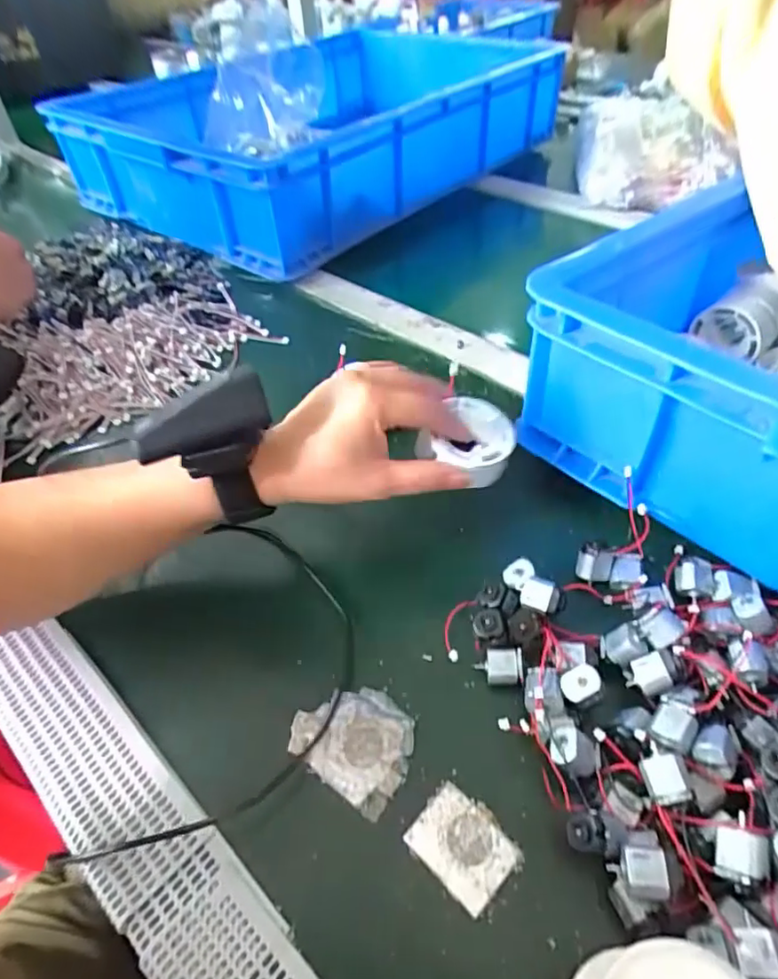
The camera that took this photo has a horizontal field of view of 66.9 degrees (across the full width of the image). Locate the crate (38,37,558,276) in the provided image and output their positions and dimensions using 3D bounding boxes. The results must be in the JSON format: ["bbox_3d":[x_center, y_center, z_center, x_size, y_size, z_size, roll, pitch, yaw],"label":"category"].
[{"bbox_3d":[-0.079,-0.510,0.817,0.450,0.131,0.625,32,56,29],"label":"crate"}]

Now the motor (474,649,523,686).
[{"bbox_3d":[0.062,0.100,0.331,0.026,0.012,0.018,1,47,6],"label":"motor"}]

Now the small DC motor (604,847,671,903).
[{"bbox_3d":[0.106,0.165,0.252,0.022,0.018,0.018,0,46,4],"label":"small DC motor"}]

